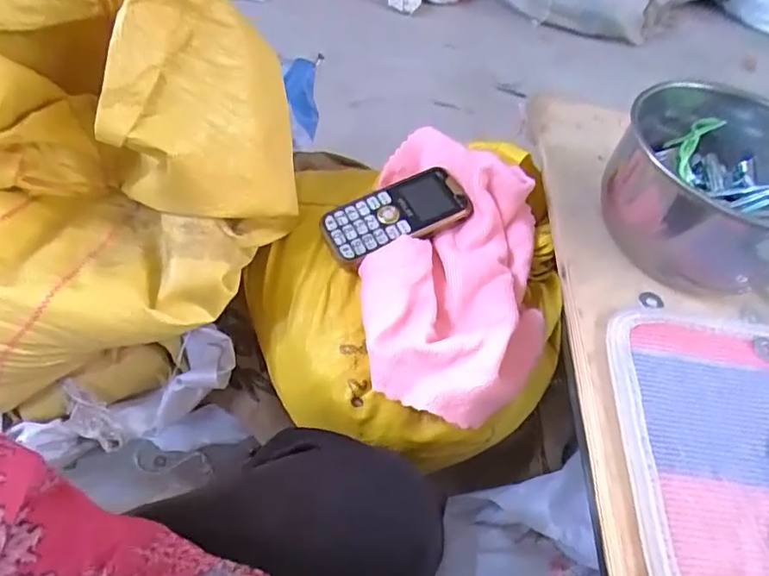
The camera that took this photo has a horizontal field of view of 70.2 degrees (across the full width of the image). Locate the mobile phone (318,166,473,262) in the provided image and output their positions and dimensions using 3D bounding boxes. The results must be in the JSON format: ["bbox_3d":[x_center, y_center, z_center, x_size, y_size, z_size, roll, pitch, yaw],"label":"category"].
[{"bbox_3d":[0.011,-0.064,0.477,0.126,0.013,0.061,-28,70,-15],"label":"mobile phone"}]

